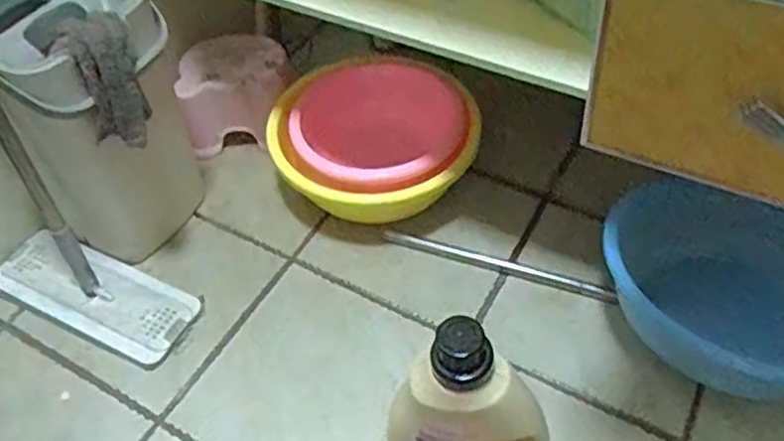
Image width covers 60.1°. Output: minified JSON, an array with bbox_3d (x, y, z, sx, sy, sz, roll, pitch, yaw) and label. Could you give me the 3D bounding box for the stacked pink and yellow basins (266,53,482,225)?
[{"bbox_3d":[-0.035,-0.128,1.102,0.307,0.179,0.295,-18,52,-12],"label":"stacked pink and yellow basins"}]

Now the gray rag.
[{"bbox_3d":[-0.353,-0.164,0.837,0.088,0.166,0.069,-17,31,-11],"label":"gray rag"}]

